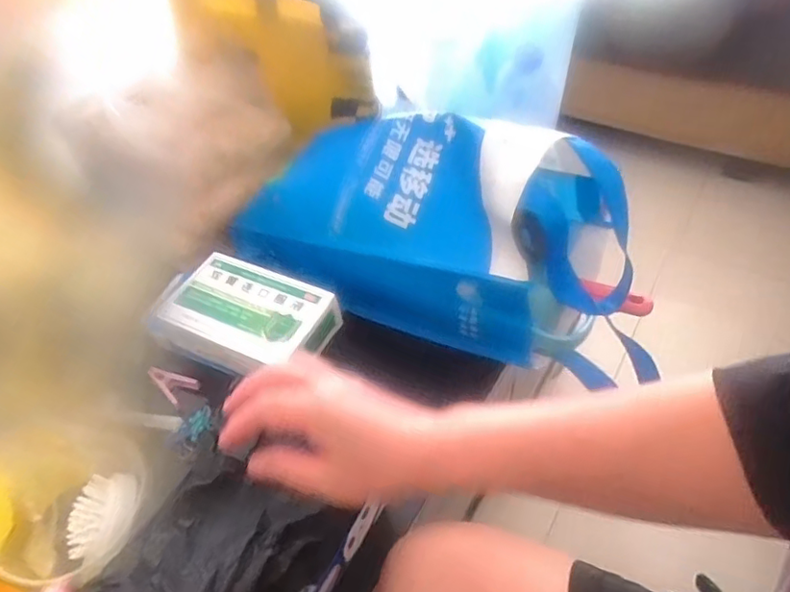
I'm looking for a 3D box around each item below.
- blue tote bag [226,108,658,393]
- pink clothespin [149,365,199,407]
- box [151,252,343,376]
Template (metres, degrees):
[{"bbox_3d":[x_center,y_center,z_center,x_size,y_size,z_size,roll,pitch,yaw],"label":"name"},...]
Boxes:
[{"bbox_3d":[0.037,-0.062,0.538,0.366,0.186,0.146,27,56,25],"label":"blue tote bag"},{"bbox_3d":[-0.216,0.083,0.570,0.049,0.011,0.033,39,39,13],"label":"pink clothespin"},{"bbox_3d":[-0.130,0.022,0.528,0.144,0.045,0.094,18,53,20],"label":"box"}]

